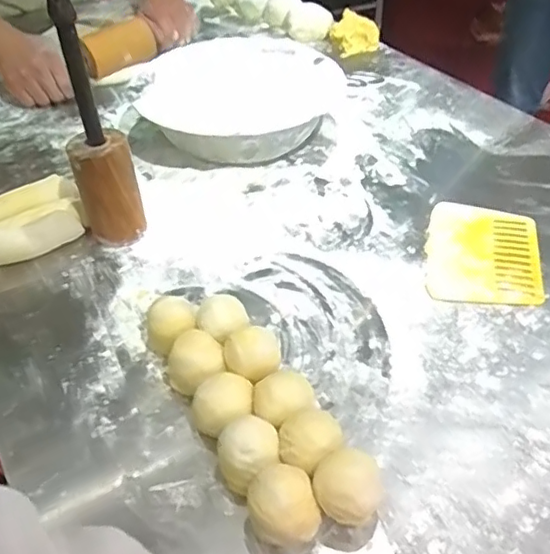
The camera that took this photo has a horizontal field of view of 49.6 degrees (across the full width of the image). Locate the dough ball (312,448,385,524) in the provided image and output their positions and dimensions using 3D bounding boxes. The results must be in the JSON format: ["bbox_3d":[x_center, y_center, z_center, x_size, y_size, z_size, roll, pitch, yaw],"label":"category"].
[{"bbox_3d":[0.051,0.152,0.426,0.046,0.056,0.042,-1,43,1],"label":"dough ball"}]

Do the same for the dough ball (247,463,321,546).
[{"bbox_3d":[0.005,0.164,0.422,0.046,0.050,0.045,-1,43,1],"label":"dough ball"}]

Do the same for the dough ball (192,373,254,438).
[{"bbox_3d":[-0.042,0.109,0.488,0.050,0.042,0.044,-12,44,-10],"label":"dough ball"}]

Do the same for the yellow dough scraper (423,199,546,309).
[{"bbox_3d":[0.226,-0.026,0.647,0.117,0.008,0.159,8,44,10],"label":"yellow dough scraper"}]

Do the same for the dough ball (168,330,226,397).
[{"bbox_3d":[-0.067,0.080,0.519,0.044,0.044,0.046,-1,43,1],"label":"dough ball"}]

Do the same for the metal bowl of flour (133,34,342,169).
[{"bbox_3d":[-0.055,-0.245,0.838,0.244,0.085,0.244,-1,43,1],"label":"metal bowl of flour"}]

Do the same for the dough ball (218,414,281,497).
[{"bbox_3d":[-0.019,0.137,0.453,0.044,0.044,0.053,-8,43,-7],"label":"dough ball"}]

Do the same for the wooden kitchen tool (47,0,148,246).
[{"bbox_3d":[-0.185,-0.173,0.581,0.061,0.341,0.055,-12,44,-10],"label":"wooden kitchen tool"}]

